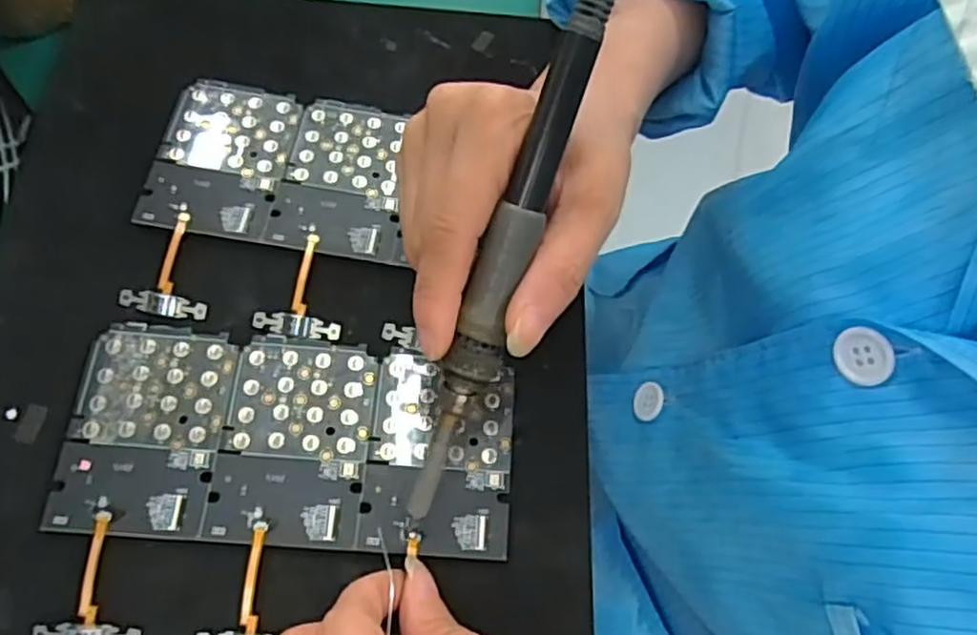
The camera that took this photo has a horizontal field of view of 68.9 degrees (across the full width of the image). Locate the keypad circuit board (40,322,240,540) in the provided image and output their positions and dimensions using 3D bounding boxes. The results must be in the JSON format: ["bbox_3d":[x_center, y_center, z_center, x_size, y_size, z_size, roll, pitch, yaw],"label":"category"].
[{"bbox_3d":[-0.130,0.042,0.271,0.055,0.004,0.078,4,67,-2],"label":"keypad circuit board"}]

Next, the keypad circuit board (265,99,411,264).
[{"bbox_3d":[-0.064,-0.064,0.319,0.054,0.004,0.077,9,67,0],"label":"keypad circuit board"}]

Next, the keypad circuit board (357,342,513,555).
[{"bbox_3d":[-0.019,0.052,0.277,0.055,0.005,0.076,4,67,-1],"label":"keypad circuit board"}]

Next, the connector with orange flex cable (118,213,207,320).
[{"bbox_3d":[-0.132,-0.022,0.298,0.034,0.005,0.045,5,67,-1],"label":"connector with orange flex cable"}]

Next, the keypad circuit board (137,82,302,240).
[{"bbox_3d":[-0.119,-0.072,0.319,0.055,0.005,0.078,8,67,0],"label":"keypad circuit board"}]

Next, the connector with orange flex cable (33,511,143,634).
[{"bbox_3d":[-0.139,0.092,0.248,0.034,0.004,0.045,-2,67,-5],"label":"connector with orange flex cable"}]

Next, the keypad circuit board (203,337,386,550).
[{"bbox_3d":[-0.074,0.046,0.272,0.055,0.004,0.076,5,67,-1],"label":"keypad circuit board"}]

